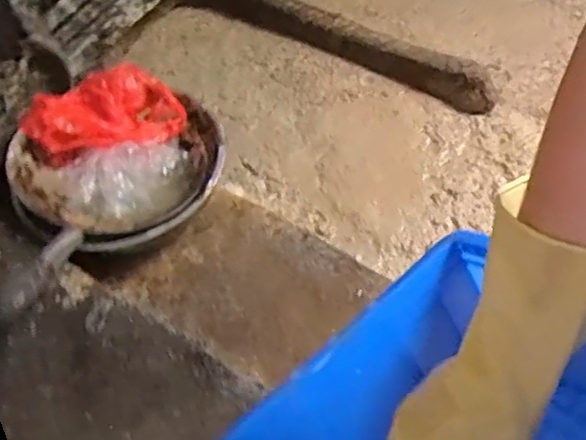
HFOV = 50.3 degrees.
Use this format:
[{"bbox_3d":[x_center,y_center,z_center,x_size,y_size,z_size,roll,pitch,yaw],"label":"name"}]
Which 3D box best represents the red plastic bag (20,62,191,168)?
[{"bbox_3d":[-0.282,-0.161,0.922,0.226,0.102,0.100,-15,56,-8],"label":"red plastic bag"}]

